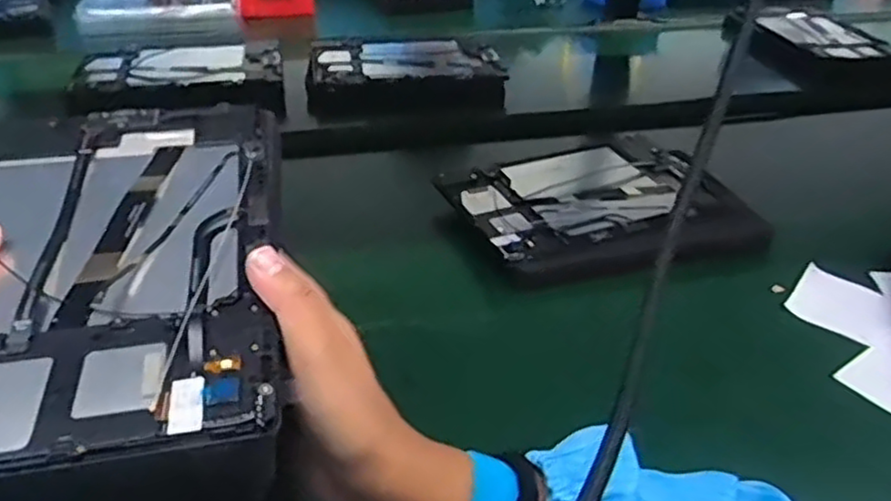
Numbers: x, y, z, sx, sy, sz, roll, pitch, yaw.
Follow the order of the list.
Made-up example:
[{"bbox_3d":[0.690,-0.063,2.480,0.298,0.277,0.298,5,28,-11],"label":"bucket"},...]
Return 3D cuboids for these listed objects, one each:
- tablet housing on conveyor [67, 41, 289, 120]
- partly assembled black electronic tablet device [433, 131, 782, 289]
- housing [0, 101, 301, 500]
[{"bbox_3d":[-0.317,-0.204,0.860,0.234,0.044,0.148,-8,37,-13],"label":"tablet housing on conveyor"},{"bbox_3d":[0.138,-0.044,0.631,0.243,0.014,0.211,-13,38,-19],"label":"partly assembled black electronic tablet device"},{"bbox_3d":[-0.146,0.038,0.325,0.146,0.103,0.252,-7,36,-11],"label":"housing"}]

